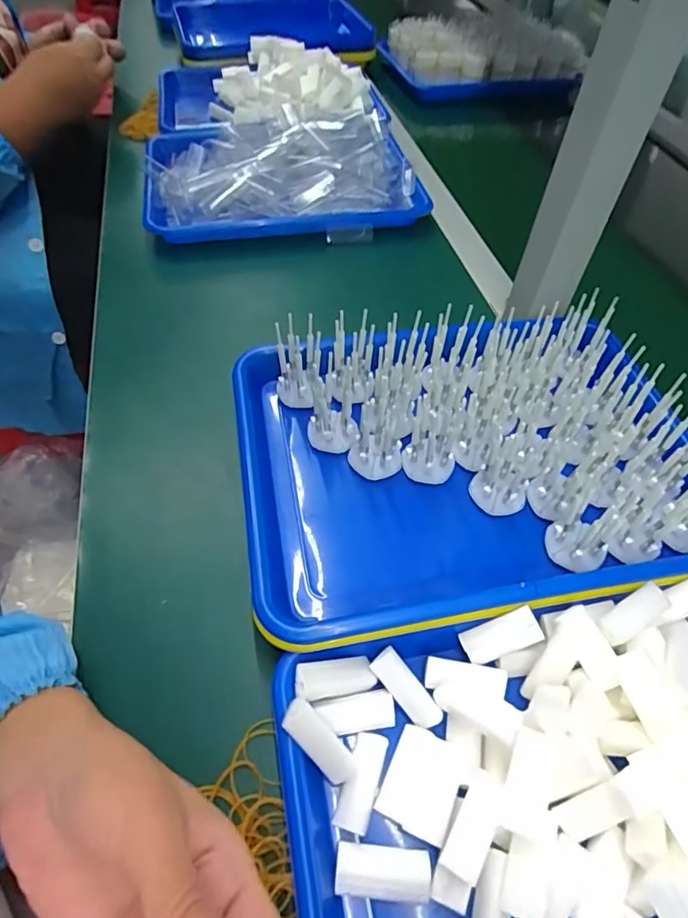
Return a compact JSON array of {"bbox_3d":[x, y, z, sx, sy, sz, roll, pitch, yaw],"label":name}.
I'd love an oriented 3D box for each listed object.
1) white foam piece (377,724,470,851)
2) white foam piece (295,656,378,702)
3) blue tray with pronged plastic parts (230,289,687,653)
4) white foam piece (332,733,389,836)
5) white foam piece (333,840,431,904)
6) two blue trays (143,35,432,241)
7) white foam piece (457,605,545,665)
[{"bbox_3d":[0.041,0.171,0.277,0.037,0.011,0.045,24,55,14],"label":"white foam piece"},{"bbox_3d":[-0.005,0.123,0.294,0.046,0.009,0.019,4,50,-26],"label":"white foam piece"},{"bbox_3d":[0.095,-0.013,0.376,0.337,0.068,0.240,-7,54,-8],"label":"blue tray with pronged plastic parts"},{"bbox_3d":[0.009,0.169,0.276,0.018,0.009,0.045,18,54,10],"label":"white foam piece"},{"bbox_3d":[0.019,0.201,0.256,0.045,0.009,0.021,5,53,1],"label":"white foam piece"},{"bbox_3d":[-0.092,-0.444,0.702,0.316,0.092,0.455,-6,53,-7],"label":"two blue trays"},{"bbox_3d":[0.092,0.105,0.309,0.045,0.010,0.019,-24,55,6],"label":"white foam piece"}]

